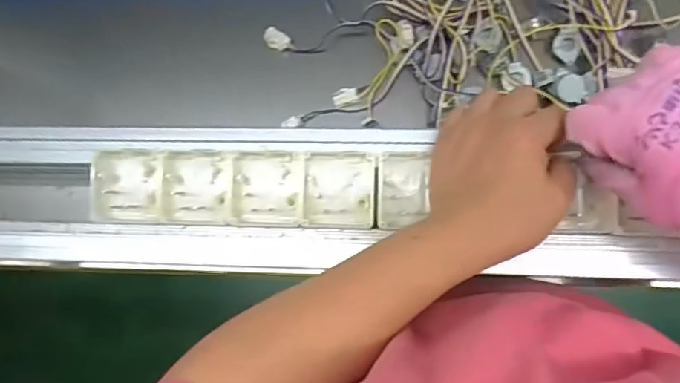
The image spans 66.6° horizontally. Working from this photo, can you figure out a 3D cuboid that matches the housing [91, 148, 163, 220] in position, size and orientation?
[{"bbox_3d":[-0.147,-0.004,0.364,0.049,0.019,0.049,-1,82,5],"label":"housing"}]

